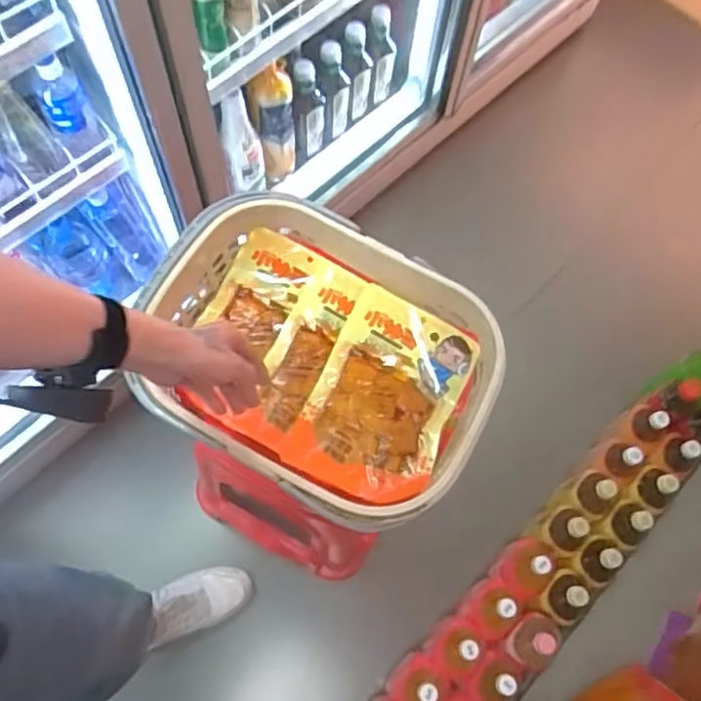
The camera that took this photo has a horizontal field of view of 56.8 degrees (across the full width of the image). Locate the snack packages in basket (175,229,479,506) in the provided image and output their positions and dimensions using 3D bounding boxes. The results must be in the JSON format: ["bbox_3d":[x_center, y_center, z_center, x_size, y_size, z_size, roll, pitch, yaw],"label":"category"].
[{"bbox_3d":[-0.032,0.022,0.787,0.326,0.070,0.250,26,70,7],"label":"snack packages in basket"}]

